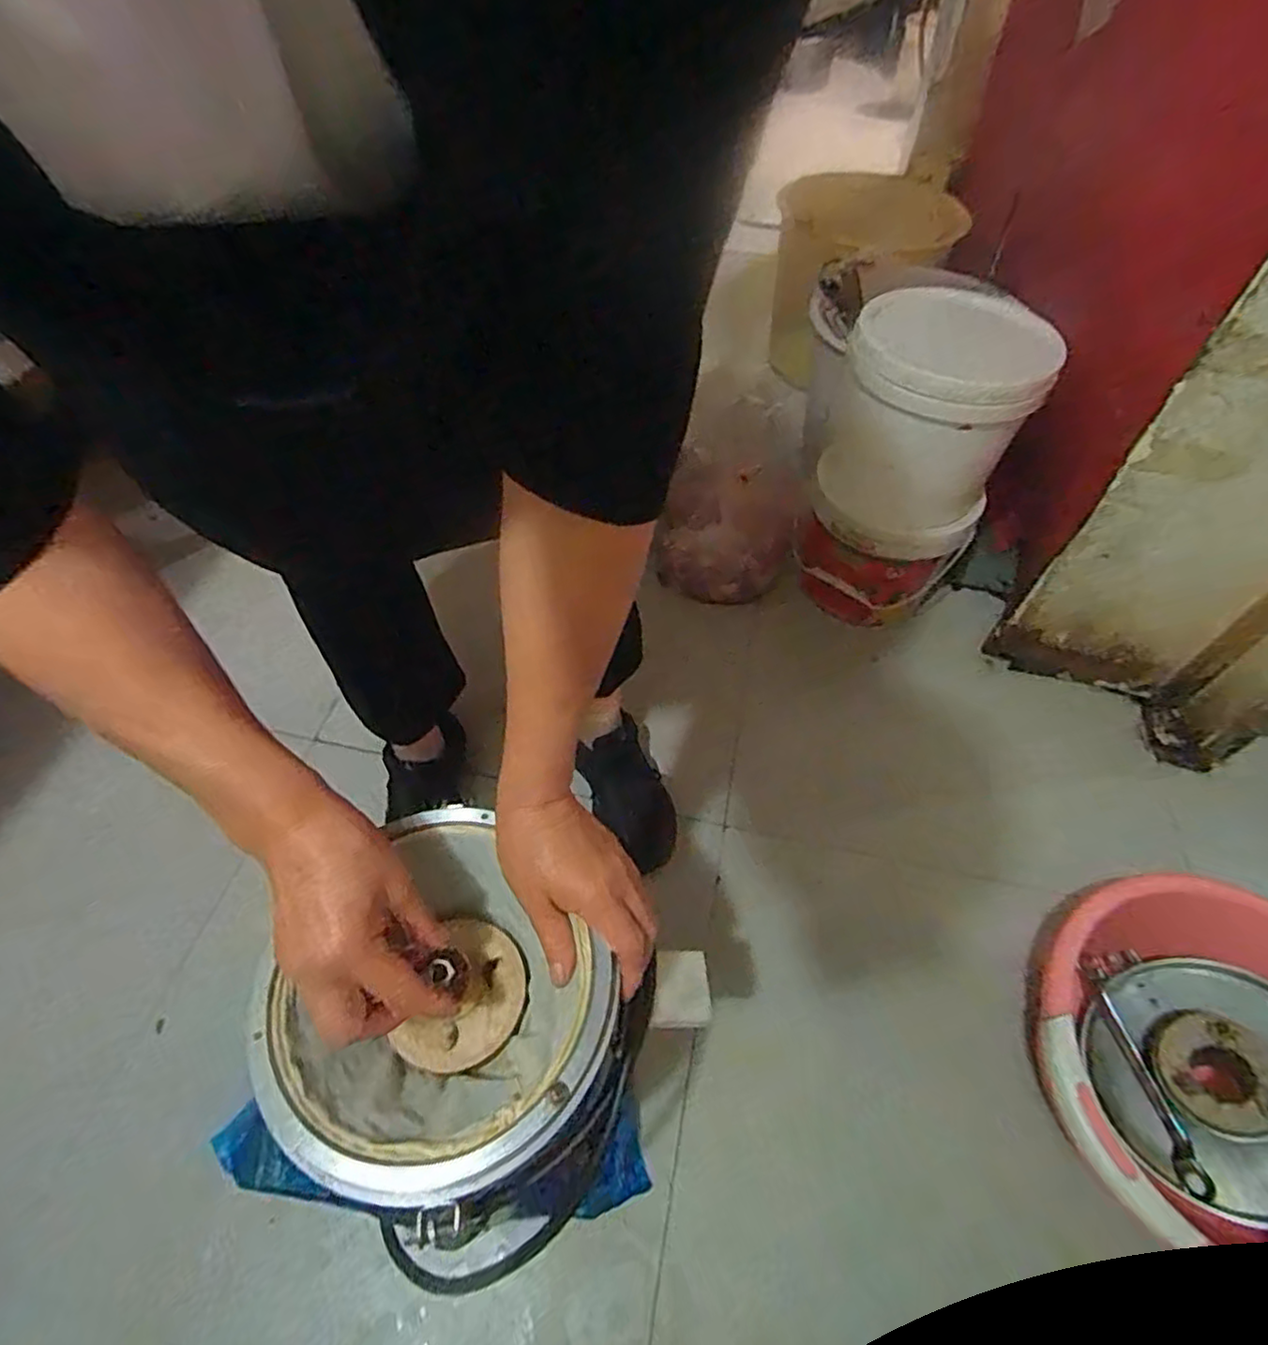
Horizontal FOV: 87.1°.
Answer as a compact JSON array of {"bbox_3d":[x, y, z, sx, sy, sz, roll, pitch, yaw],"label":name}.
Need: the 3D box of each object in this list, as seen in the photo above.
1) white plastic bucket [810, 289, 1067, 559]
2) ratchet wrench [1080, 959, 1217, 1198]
[{"bbox_3d":[0.388,-0.334,0.904,0.233,0.252,0.274,23,55,15],"label":"white plastic bucket"},{"bbox_3d":[0.514,0.402,0.677,0.019,0.026,0.205,-2,53,-3],"label":"ratchet wrench"}]

